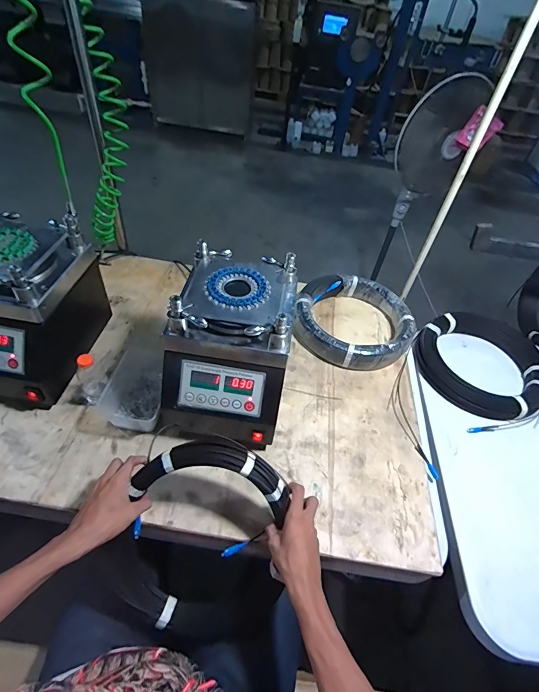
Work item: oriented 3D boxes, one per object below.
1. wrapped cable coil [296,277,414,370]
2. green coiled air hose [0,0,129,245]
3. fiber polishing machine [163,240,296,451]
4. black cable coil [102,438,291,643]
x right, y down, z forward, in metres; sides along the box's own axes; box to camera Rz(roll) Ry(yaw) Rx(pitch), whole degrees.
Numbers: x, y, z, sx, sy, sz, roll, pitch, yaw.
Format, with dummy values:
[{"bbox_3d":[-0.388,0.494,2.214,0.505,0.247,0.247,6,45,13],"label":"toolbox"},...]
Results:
[{"bbox_3d":[0.229,-0.068,0.978,0.309,0.070,0.301,3,48,-4],"label":"wrapped cable coil"},{"bbox_3d":[-0.425,-0.553,0.810,0.149,0.729,0.251,-6,48,-13],"label":"green coiled air hose"},{"bbox_3d":[-0.071,0.011,0.720,0.216,0.287,0.277,12,48,4],"label":"fiber polishing machine"},{"bbox_3d":[-0.123,0.304,0.585,0.286,0.042,0.299,0,89,1],"label":"black cable coil"}]

